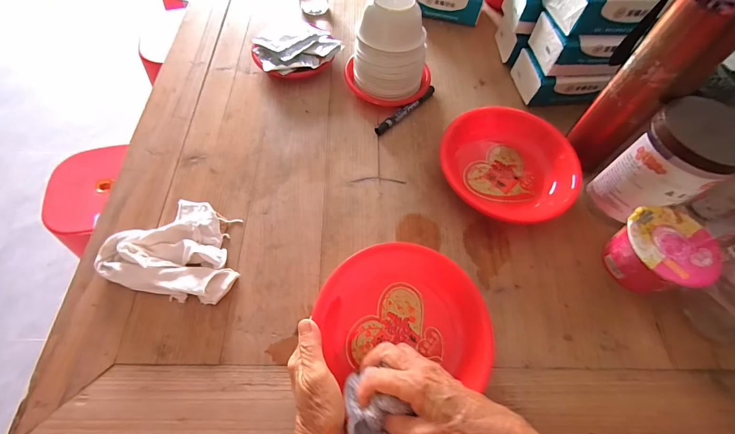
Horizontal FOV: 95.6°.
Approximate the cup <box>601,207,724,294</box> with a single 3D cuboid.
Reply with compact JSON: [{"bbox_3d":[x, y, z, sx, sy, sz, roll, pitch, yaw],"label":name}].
[{"bbox_3d":[0.349,0.045,0.408,0.092,0.066,0.093,1,63,-2],"label":"cup"}]

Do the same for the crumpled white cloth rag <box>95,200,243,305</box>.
[{"bbox_3d":[-0.237,0.034,0.416,0.158,0.035,0.123,14,64,5],"label":"crumpled white cloth rag"}]

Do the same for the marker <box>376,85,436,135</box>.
[{"bbox_3d":[0.064,-0.177,0.543,0.016,0.015,0.138,39,68,16],"label":"marker"}]

